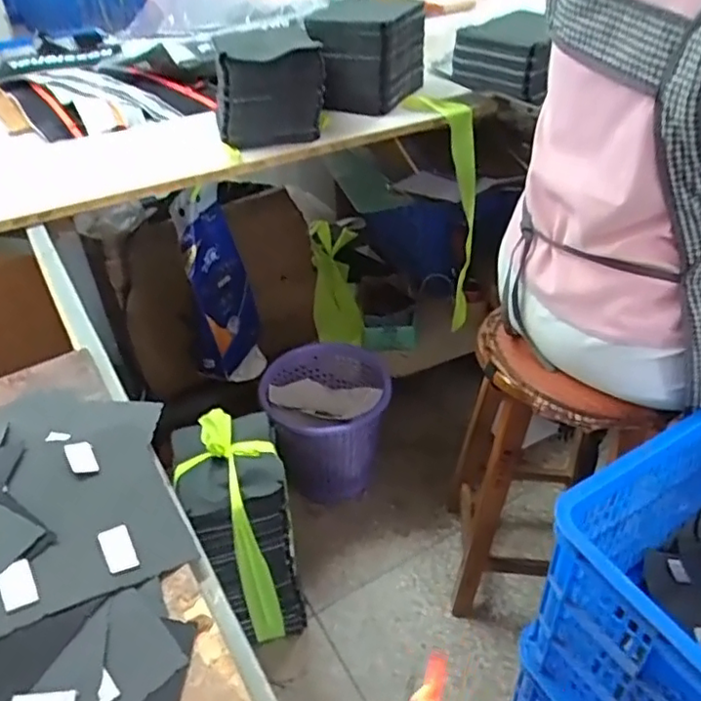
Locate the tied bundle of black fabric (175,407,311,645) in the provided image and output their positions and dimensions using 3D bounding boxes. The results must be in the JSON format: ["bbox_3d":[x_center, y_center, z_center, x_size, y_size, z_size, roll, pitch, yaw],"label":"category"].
[{"bbox_3d":[-0.192,0.329,1.128,0.173,0.431,0.187,-12,40,-12],"label":"tied bundle of black fabric"}]

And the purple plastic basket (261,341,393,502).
[{"bbox_3d":[-0.052,0.170,1.409,0.276,0.277,0.267,-3,39,-1],"label":"purple plastic basket"}]

